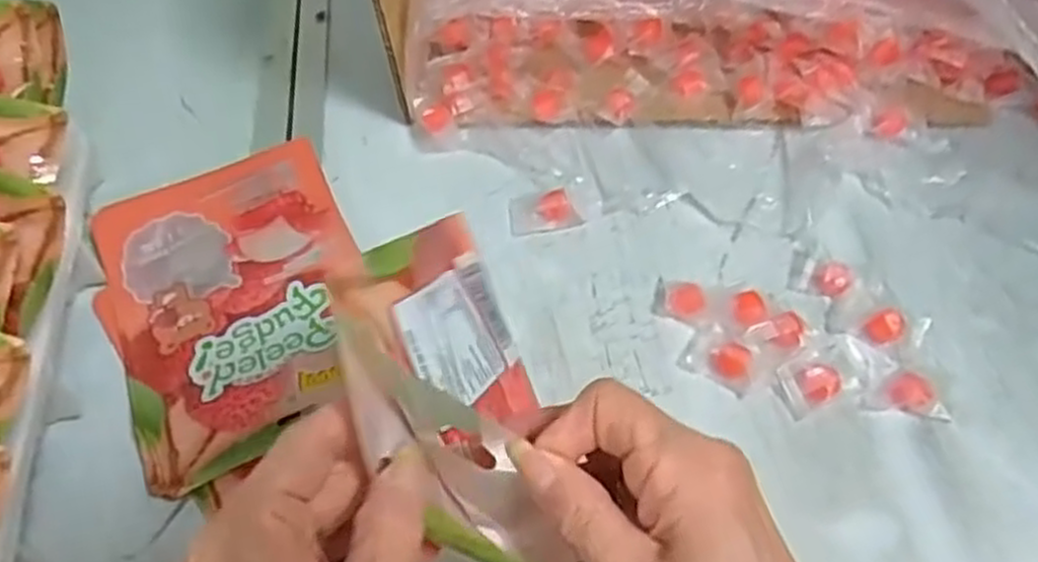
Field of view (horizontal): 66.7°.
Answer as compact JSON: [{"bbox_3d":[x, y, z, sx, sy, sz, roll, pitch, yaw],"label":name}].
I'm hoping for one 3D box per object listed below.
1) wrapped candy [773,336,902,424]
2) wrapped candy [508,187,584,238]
[{"bbox_3d":[0.187,0.052,0.475,0.072,0.015,0.039,-22,58,-12],"label":"wrapped candy"},{"bbox_3d":[0.018,-0.052,0.554,0.050,0.012,0.033,-9,57,-3],"label":"wrapped candy"}]

